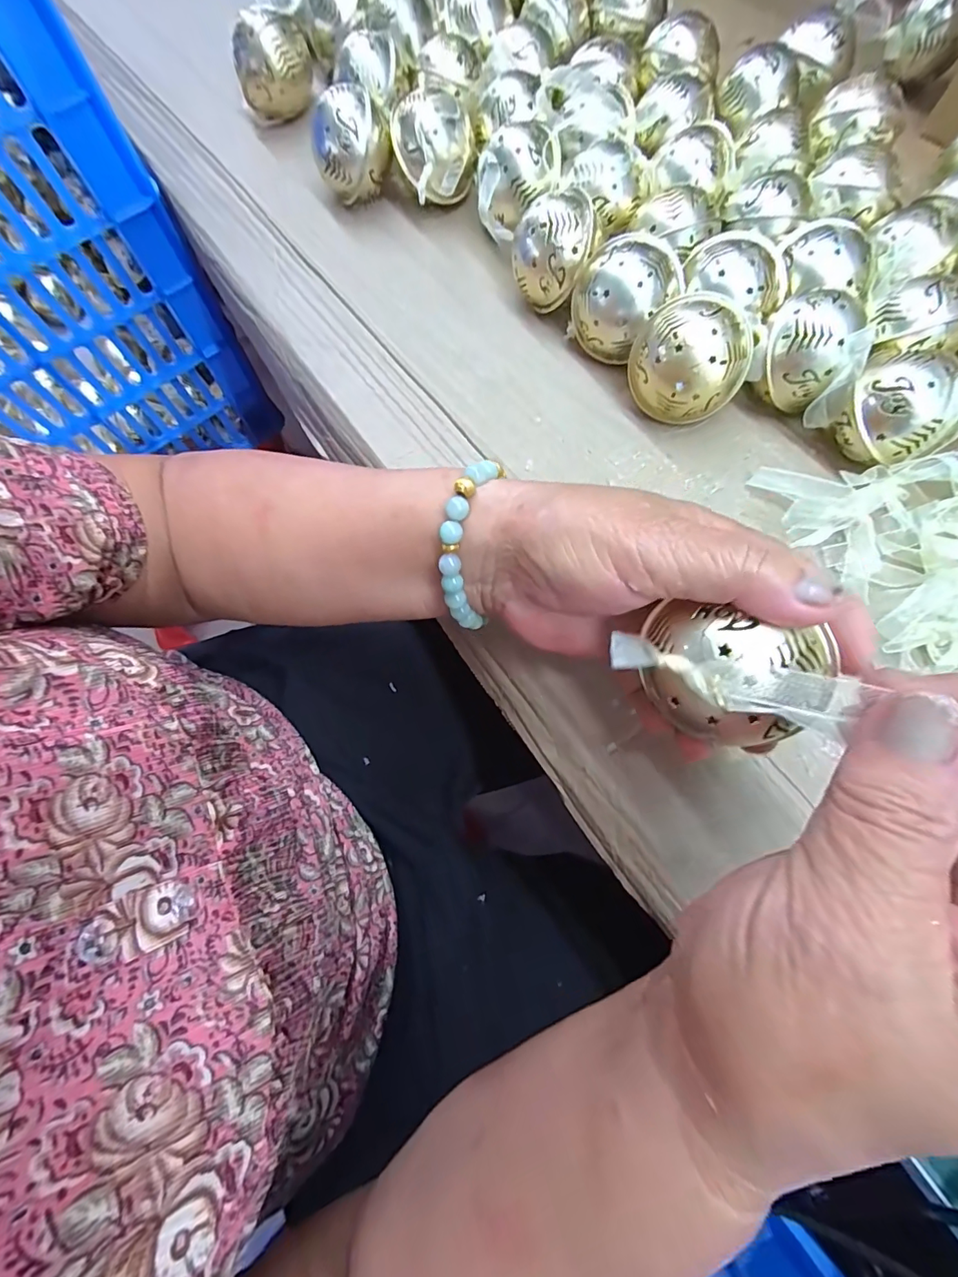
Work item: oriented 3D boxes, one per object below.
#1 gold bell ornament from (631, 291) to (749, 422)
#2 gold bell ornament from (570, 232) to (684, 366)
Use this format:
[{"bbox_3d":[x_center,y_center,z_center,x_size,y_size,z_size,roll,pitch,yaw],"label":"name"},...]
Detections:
[{"bbox_3d":[0.116,-0.151,0.272,0.064,0.056,0.050,26,74,8],"label":"gold bell ornament"},{"bbox_3d":[0.086,-0.198,0.290,0.055,0.055,0.050,-19,73,-6],"label":"gold bell ornament"}]

